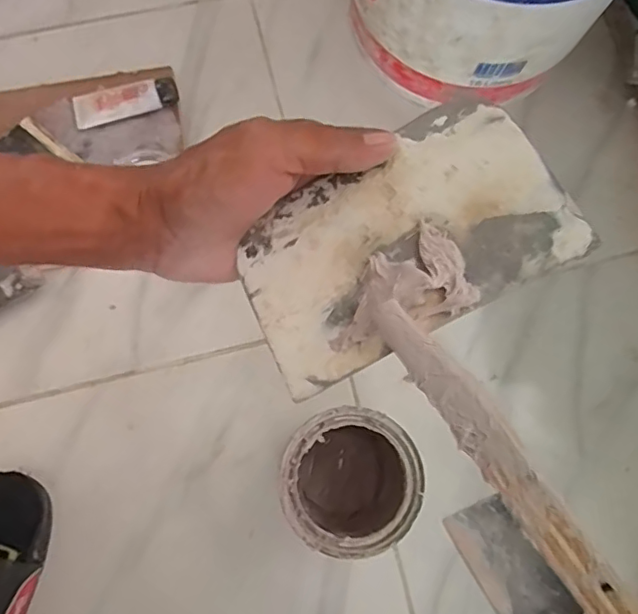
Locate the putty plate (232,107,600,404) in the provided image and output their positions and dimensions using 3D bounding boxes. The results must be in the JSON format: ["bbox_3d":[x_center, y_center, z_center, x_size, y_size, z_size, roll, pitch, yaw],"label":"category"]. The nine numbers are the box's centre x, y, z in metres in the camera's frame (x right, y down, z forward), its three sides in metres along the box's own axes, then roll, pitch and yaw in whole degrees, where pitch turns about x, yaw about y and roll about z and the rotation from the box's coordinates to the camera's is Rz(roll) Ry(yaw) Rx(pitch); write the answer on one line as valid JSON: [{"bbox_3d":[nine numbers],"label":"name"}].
[{"bbox_3d":[0.031,-0.030,0.250,0.142,0.009,0.091,-29,68,12],"label":"putty plate"}]

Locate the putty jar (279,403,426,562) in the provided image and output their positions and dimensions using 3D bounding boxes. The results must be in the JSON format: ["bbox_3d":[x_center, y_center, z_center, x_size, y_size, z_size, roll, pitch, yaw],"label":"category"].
[{"bbox_3d":[0.022,0.143,0.473,0.101,0.133,0.102,0,77,-2],"label":"putty jar"}]

